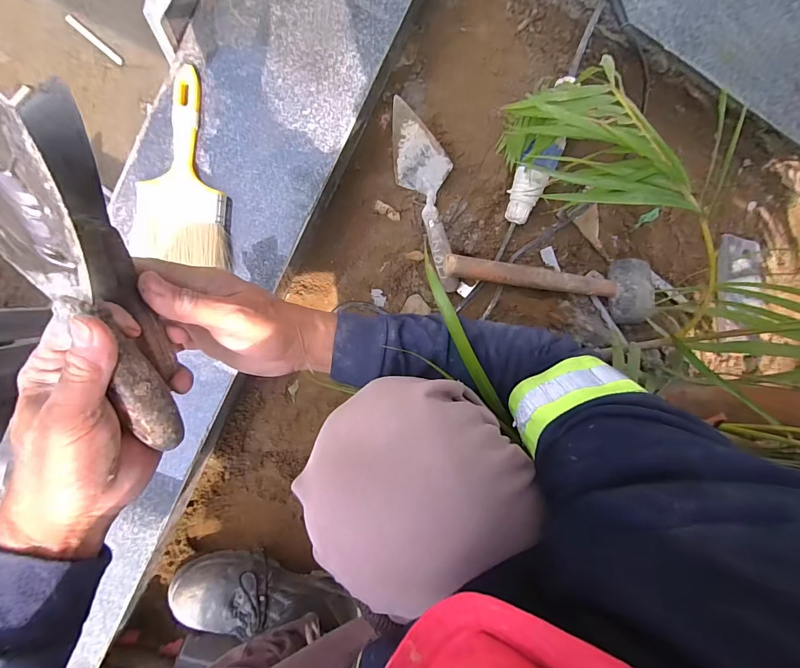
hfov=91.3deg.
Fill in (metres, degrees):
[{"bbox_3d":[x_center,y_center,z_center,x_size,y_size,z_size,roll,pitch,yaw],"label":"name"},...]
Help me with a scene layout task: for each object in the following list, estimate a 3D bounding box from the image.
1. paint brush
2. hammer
[{"bbox_3d":[-0.248,-0.193,0.457,0.104,0.027,0.213,7,95,-8],"label":"paint brush"},{"bbox_3d":[0.224,-0.073,0.586,0.322,0.049,0.093,2,96,-8],"label":"hammer"}]

